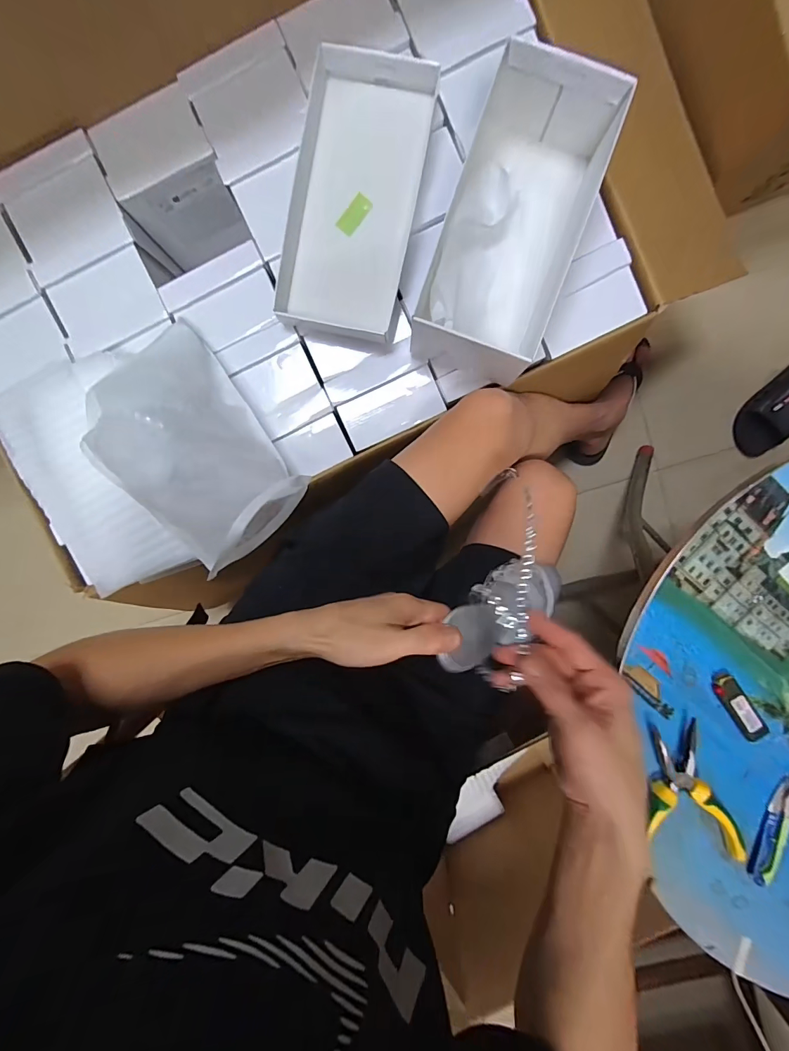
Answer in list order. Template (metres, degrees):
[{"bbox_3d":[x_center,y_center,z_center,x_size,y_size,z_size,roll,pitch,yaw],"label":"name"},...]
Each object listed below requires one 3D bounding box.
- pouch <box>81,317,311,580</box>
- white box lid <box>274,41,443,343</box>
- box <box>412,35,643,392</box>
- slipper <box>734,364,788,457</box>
[{"bbox_3d":[-0.247,-0.099,0.469,0.166,0.121,0.284,-40,93,4],"label":"pouch"},{"bbox_3d":[-0.051,-0.398,0.488,0.148,0.031,0.304,13,95,0],"label":"white box lid"},{"bbox_3d":[0.136,-0.342,0.461,0.154,0.090,0.304,20,95,-1],"label":"box"},{"bbox_3d":[0.769,-0.249,0.769,0.092,0.060,0.247,43,95,-3],"label":"slipper"}]

